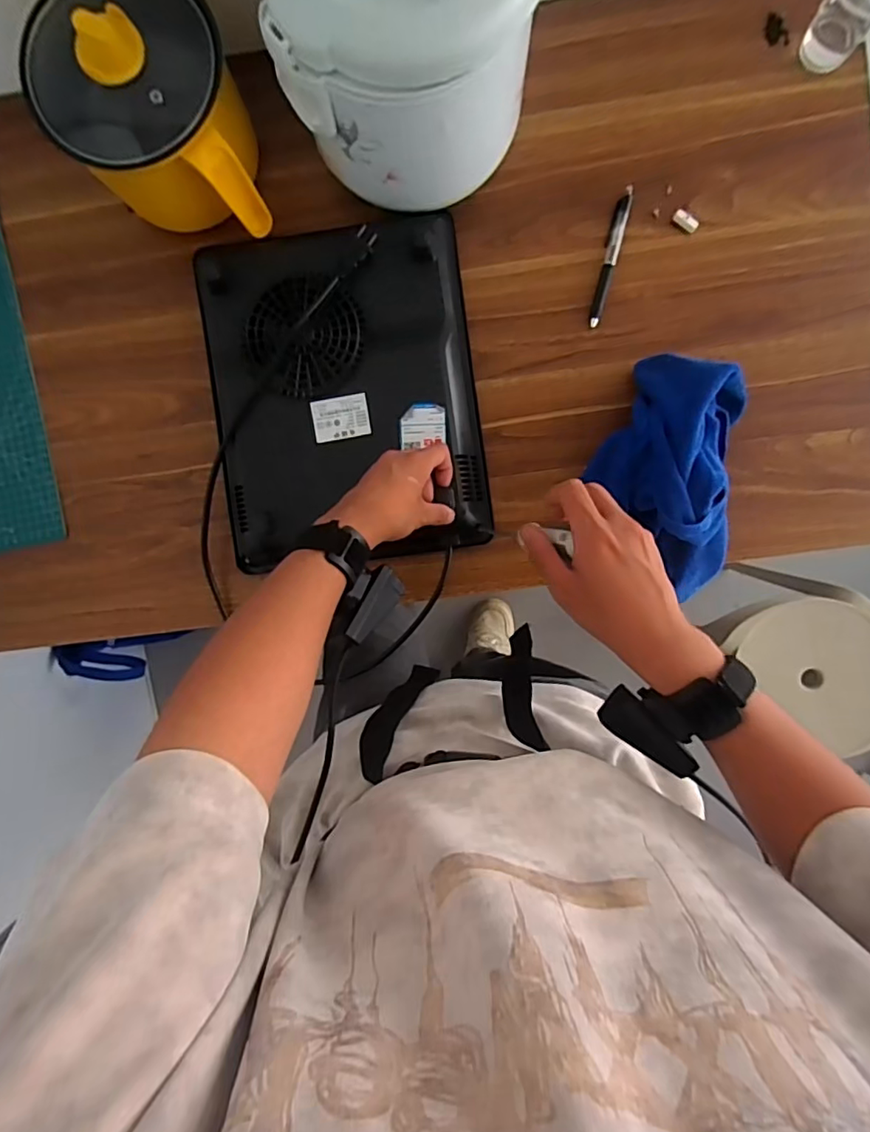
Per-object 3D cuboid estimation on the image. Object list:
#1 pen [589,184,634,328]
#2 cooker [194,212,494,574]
[{"bbox_3d":[0.184,-0.324,0.585,0.014,0.010,0.146,14,92,2],"label":"pen"},{"bbox_3d":[-0.094,-0.174,0.570,0.272,0.045,0.330,-7,92,2],"label":"cooker"}]

